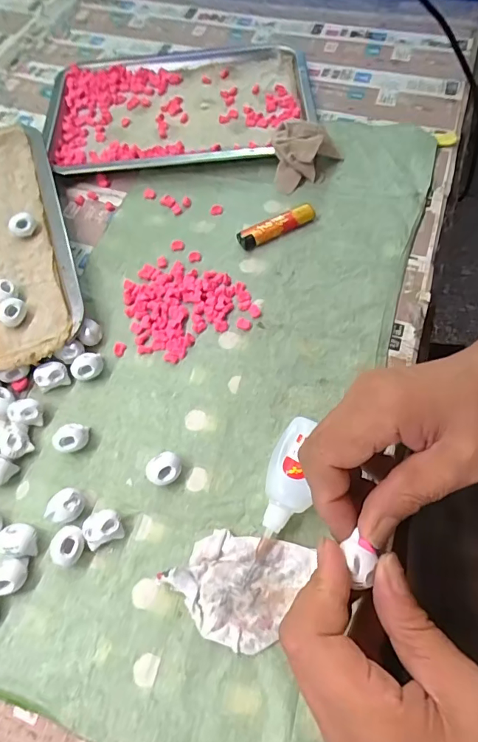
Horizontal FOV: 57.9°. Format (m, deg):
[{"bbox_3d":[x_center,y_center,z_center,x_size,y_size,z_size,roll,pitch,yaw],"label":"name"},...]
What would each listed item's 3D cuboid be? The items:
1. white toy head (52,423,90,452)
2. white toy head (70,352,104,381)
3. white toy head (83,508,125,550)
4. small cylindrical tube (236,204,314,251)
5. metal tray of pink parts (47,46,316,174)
[{"bbox_3d":[-0.130,0.054,0.337,0.026,0.020,0.018,-13,64,-3],"label":"white toy head"},{"bbox_3d":[-0.127,-0.002,0.364,0.027,0.021,0.017,-16,64,-5],"label":"white toy head"},{"bbox_3d":[-0.096,0.110,0.305,0.025,0.018,0.021,-23,65,-8],"label":"white toy head"},{"bbox_3d":[0.037,-0.141,0.421,0.080,0.014,0.018,-24,65,-9],"label":"small cylindrical tube"},{"bbox_3d":[-0.070,-0.304,0.500,0.293,0.026,0.197,-1,64,2],"label":"metal tray of pink parts"}]

